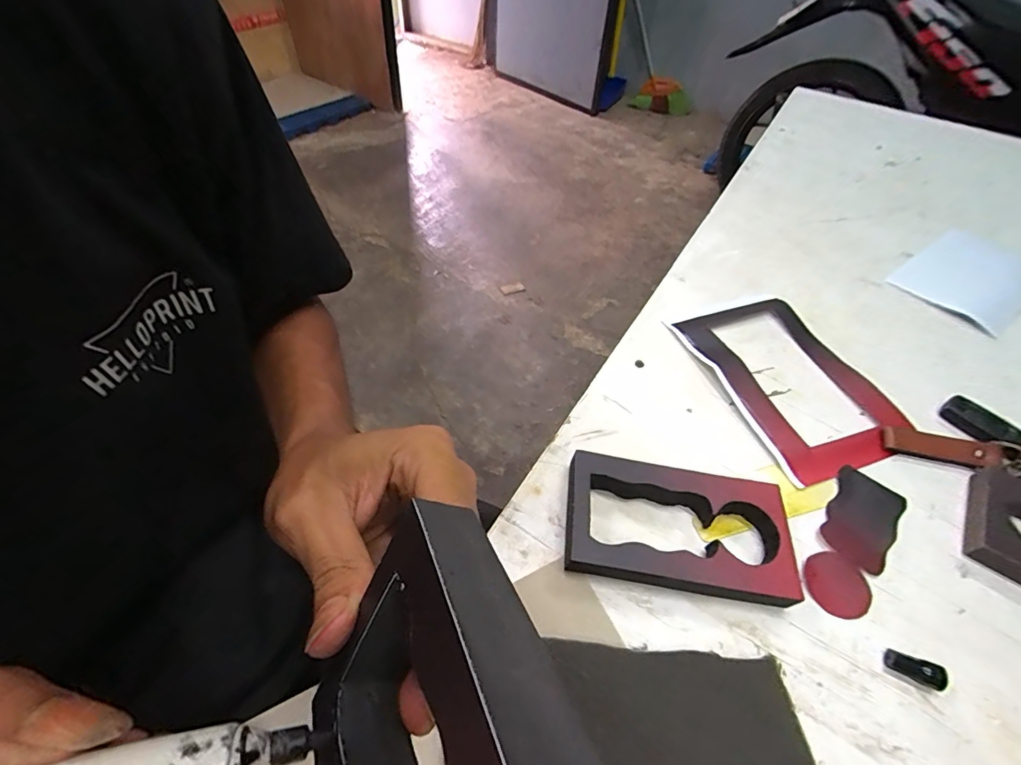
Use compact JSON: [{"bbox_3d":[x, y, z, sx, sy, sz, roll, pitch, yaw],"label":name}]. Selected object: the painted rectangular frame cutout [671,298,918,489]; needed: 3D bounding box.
[{"bbox_3d":[0.254,-0.007,0.420,0.132,0.008,0.186,-14,54,-14],"label":"painted rectangular frame cutout"}]

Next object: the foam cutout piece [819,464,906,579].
[{"bbox_3d":[0.258,0.099,0.338,0.043,0.004,0.081,34,58,22],"label":"foam cutout piece"}]

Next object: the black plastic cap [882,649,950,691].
[{"bbox_3d":[0.242,0.171,0.275,0.030,0.010,0.012,23,54,14],"label":"black plastic cap"}]

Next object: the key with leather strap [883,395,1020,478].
[{"bbox_3d":[0.387,0.046,0.372,0.153,0.022,0.075,21,53,13],"label":"key with leather strap"}]

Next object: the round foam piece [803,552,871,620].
[{"bbox_3d":[0.218,0.134,0.307,0.039,0.005,0.039,2,52,-2],"label":"round foam piece"}]

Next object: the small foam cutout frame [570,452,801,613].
[{"bbox_3d":[0.113,0.101,0.319,0.145,0.026,0.082,9,52,4],"label":"small foam cutout frame"}]

